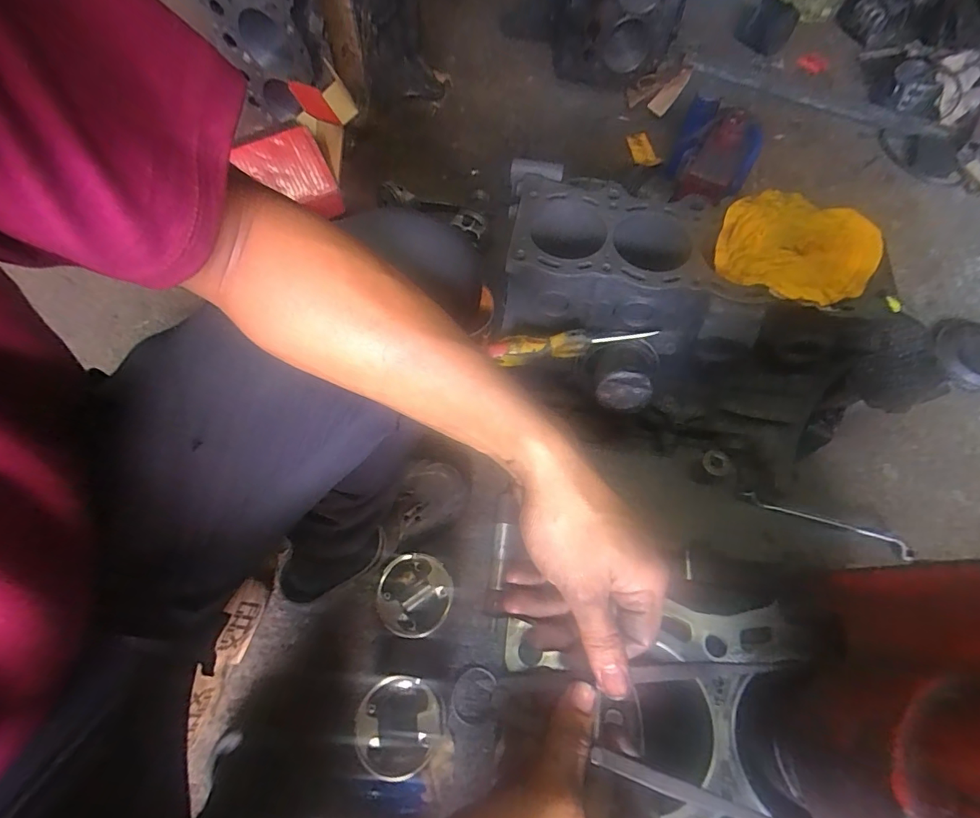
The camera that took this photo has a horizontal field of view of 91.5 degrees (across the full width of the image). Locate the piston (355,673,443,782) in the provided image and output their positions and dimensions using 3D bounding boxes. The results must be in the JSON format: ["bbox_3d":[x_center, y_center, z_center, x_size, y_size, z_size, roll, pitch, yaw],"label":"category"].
[{"bbox_3d":[-0.098,0.347,0.531,0.087,0.083,0.084,0,65,1],"label":"piston"}]

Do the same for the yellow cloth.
[{"bbox_3d":[0.331,-0.171,0.522,0.159,0.037,0.139,23,68,11],"label":"yellow cloth"}]

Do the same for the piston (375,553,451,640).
[{"bbox_3d":[-0.089,0.229,0.586,0.085,0.081,0.088,0,65,1],"label":"piston"}]

